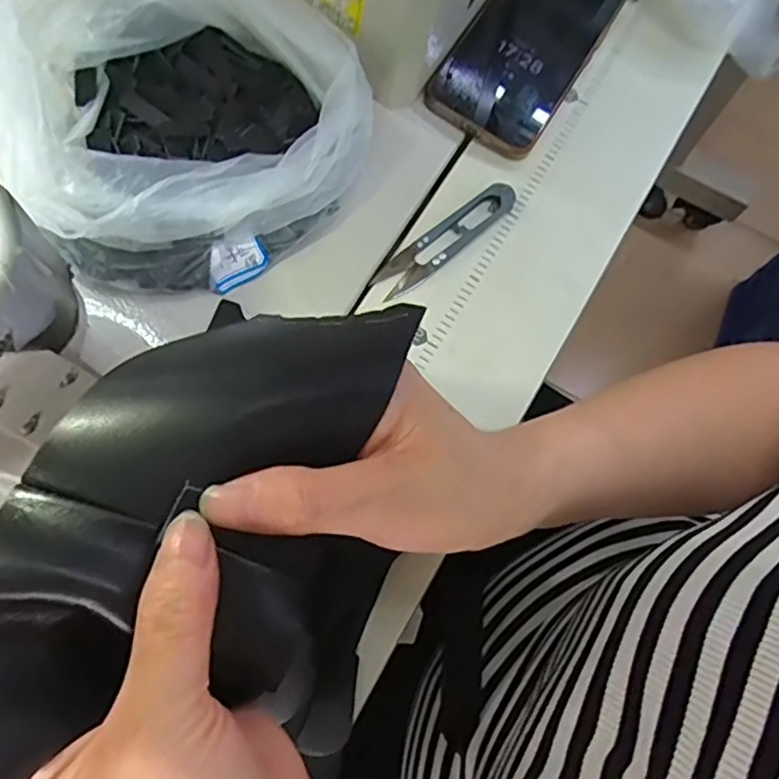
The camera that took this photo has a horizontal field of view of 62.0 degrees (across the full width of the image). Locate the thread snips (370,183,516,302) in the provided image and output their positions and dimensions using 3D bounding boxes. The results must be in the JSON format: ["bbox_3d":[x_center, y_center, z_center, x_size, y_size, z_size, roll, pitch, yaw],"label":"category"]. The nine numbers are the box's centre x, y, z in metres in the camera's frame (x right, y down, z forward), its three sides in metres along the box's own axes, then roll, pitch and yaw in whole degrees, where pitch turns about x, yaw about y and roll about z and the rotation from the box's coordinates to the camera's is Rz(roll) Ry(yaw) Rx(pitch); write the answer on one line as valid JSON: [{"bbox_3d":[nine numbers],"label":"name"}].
[{"bbox_3d":[0.033,-0.090,0.386,0.099,0.011,0.023,-39,79,-14],"label":"thread snips"}]

